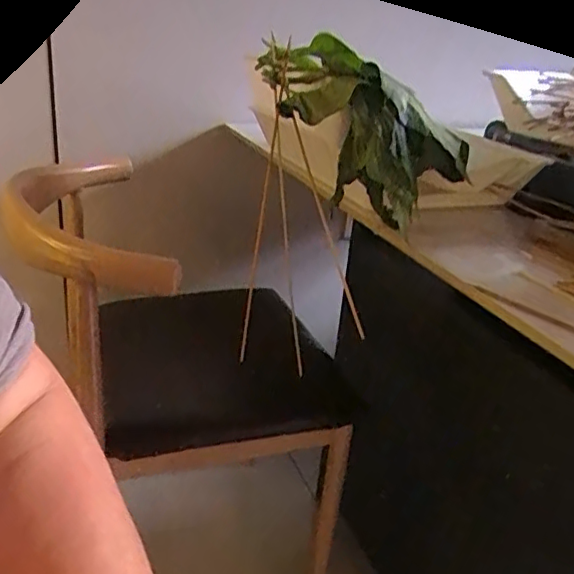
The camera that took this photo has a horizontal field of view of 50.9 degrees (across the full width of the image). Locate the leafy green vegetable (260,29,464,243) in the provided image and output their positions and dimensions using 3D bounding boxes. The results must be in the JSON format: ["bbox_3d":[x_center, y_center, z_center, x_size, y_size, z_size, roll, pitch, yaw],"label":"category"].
[{"bbox_3d":[0.064,-0.178,0.615,0.247,0.106,0.107,45,36,7],"label":"leafy green vegetable"}]

